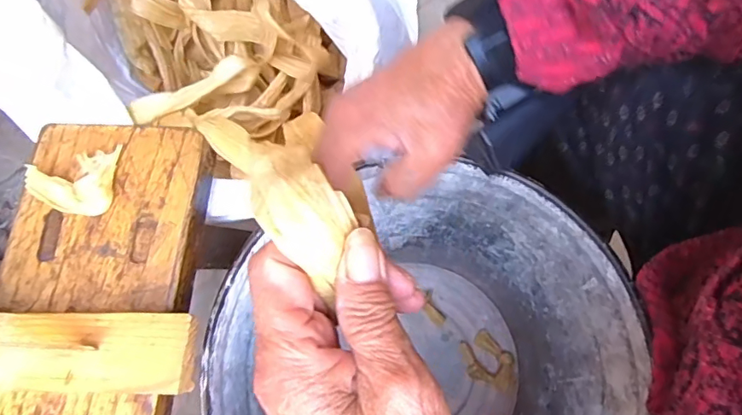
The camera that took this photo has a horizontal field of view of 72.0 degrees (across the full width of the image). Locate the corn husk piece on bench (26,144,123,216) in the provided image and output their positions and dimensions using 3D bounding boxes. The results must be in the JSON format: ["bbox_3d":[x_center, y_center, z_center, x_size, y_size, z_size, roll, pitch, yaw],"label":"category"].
[{"bbox_3d":[-0.199,-0.018,0.341,0.053,0.012,0.045,-4,73,1],"label":"corn husk piece on bench"}]

